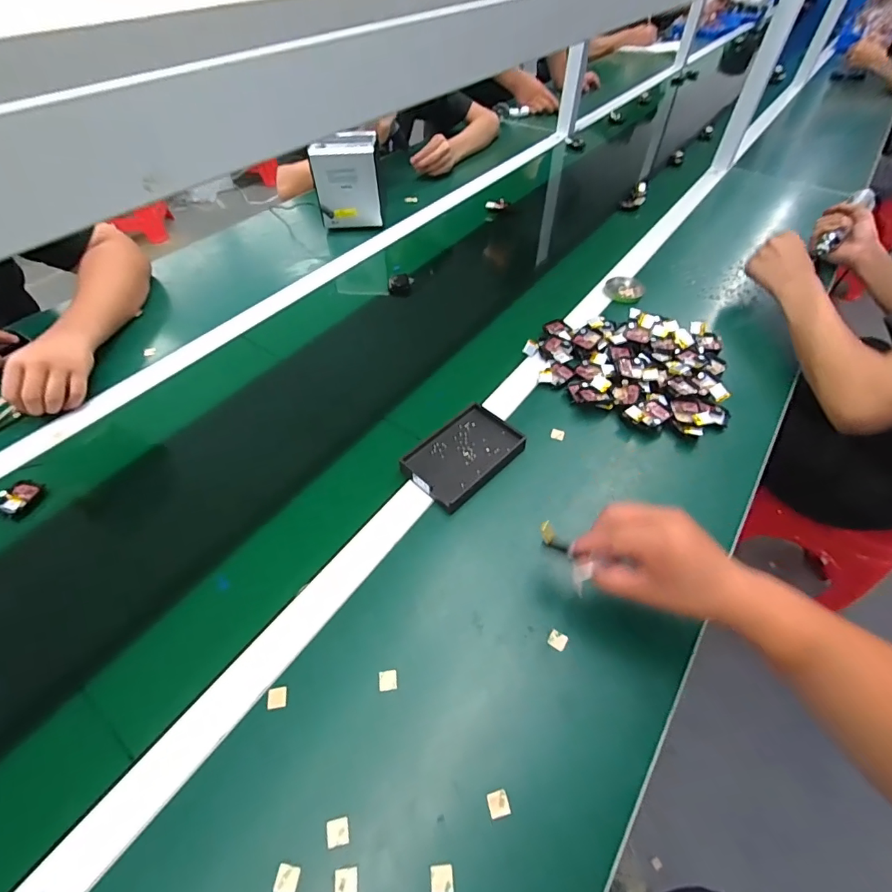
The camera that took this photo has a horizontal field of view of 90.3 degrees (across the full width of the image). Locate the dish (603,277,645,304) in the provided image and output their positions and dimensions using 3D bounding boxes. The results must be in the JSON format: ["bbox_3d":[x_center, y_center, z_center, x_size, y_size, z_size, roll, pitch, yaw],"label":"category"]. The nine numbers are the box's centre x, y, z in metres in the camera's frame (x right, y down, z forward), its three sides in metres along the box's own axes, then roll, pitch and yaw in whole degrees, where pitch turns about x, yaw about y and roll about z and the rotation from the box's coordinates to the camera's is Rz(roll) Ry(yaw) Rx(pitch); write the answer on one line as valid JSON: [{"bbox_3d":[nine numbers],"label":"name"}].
[{"bbox_3d":[0.313,-0.275,0.780,0.068,0.020,0.060,18,54,15],"label":"dish"}]

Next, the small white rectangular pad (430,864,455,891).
[{"bbox_3d":[-0.003,0.315,0.322,0.016,0.004,0.016,-5,52,-3],"label":"small white rectangular pad"}]

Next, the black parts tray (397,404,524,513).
[{"bbox_3d":[0.022,0.011,0.550,0.092,0.026,0.139,38,61,26],"label":"black parts tray"}]

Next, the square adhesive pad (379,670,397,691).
[{"bbox_3d":[-0.052,0.212,0.402,0.016,0.004,0.016,-7,52,-4],"label":"square adhesive pad"}]

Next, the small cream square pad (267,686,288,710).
[{"bbox_3d":[-0.149,0.222,0.392,0.016,0.004,0.017,-9,52,-6],"label":"small cream square pad"}]

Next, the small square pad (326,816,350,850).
[{"bbox_3d":[-0.082,0.294,0.337,0.016,0.004,0.016,-12,53,-9],"label":"small square pad"}]

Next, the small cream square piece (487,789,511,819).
[{"bbox_3d":[0.041,0.281,0.348,0.016,0.004,0.016,-10,52,-7],"label":"small cream square piece"}]

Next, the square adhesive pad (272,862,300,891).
[{"bbox_3d":[-0.116,0.314,0.321,0.017,0.004,0.016,7,52,7],"label":"square adhesive pad"}]

